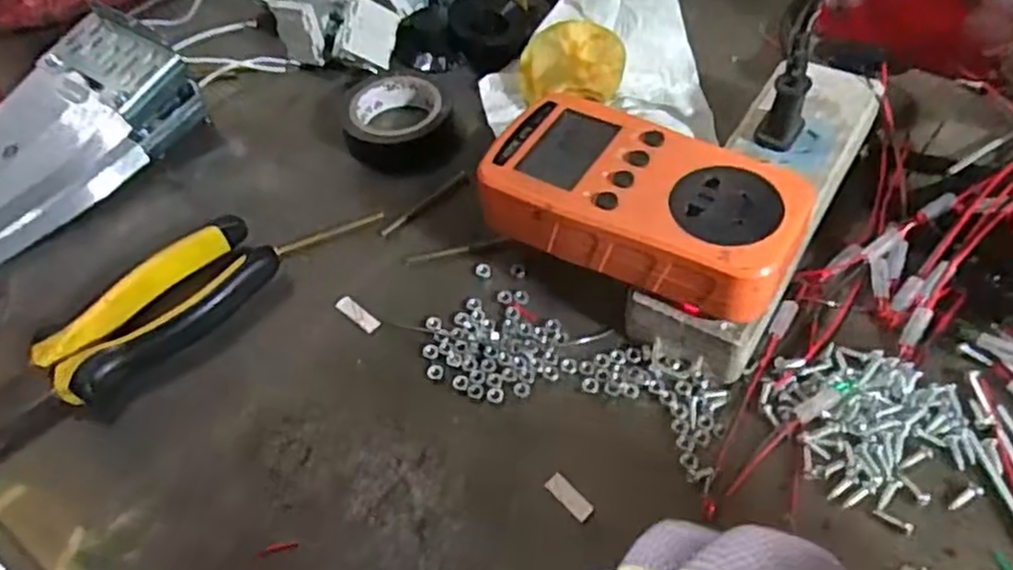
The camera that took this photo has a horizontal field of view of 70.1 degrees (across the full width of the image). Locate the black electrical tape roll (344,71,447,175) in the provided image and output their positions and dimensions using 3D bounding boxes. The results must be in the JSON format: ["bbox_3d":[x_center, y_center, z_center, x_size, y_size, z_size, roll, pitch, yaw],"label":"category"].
[{"bbox_3d":[-0.061,-0.091,0.399,0.055,0.019,0.060,-2,54,3],"label":"black electrical tape roll"}]

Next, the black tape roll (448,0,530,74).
[{"bbox_3d":[-0.008,-0.155,0.440,0.042,0.026,0.048,-33,58,-18],"label":"black tape roll"}]

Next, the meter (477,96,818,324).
[{"bbox_3d":[0.055,-0.035,0.297,0.125,0.031,0.069,20,58,18],"label":"meter"}]

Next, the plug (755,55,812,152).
[{"bbox_3d":[0.128,-0.083,0.328,0.016,0.042,0.023,28,61,22],"label":"plug"}]

